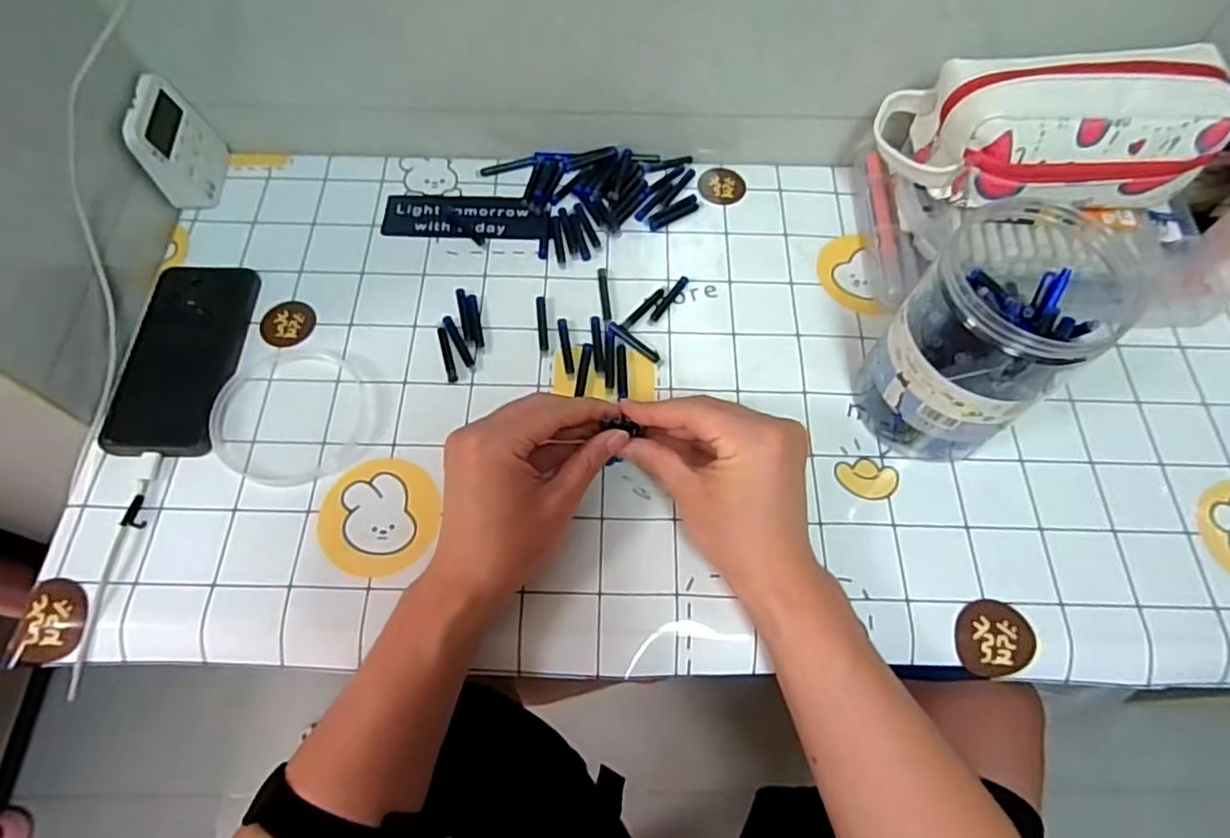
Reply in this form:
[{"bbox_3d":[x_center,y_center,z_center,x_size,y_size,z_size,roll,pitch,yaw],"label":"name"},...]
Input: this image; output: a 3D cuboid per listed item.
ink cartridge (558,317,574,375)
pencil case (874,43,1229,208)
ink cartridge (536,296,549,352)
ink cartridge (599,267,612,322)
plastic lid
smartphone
[{"bbox_3d":[-0.036,-0.054,0.486,0.007,0.004,0.047,-8,65,-5],"label":"ink cartridge"},{"bbox_3d":[0.304,-0.203,0.461,0.206,0.088,0.099,4,65,0],"label":"pencil case"},{"bbox_3d":[-0.055,-0.073,0.496,0.006,0.004,0.048,-5,65,-4],"label":"ink cartridge"},{"bbox_3d":[-0.008,-0.097,0.508,0.007,0.004,0.051,-3,65,-3],"label":"ink cartridge"},{"bbox_3d":[-0.222,-0.004,0.457,0.108,0.009,0.098,25,67,10],"label":"plastic lid"},{"bbox_3d":[-0.308,-0.047,0.470,0.076,0.008,0.154,3,65,0],"label":"smartphone"}]

